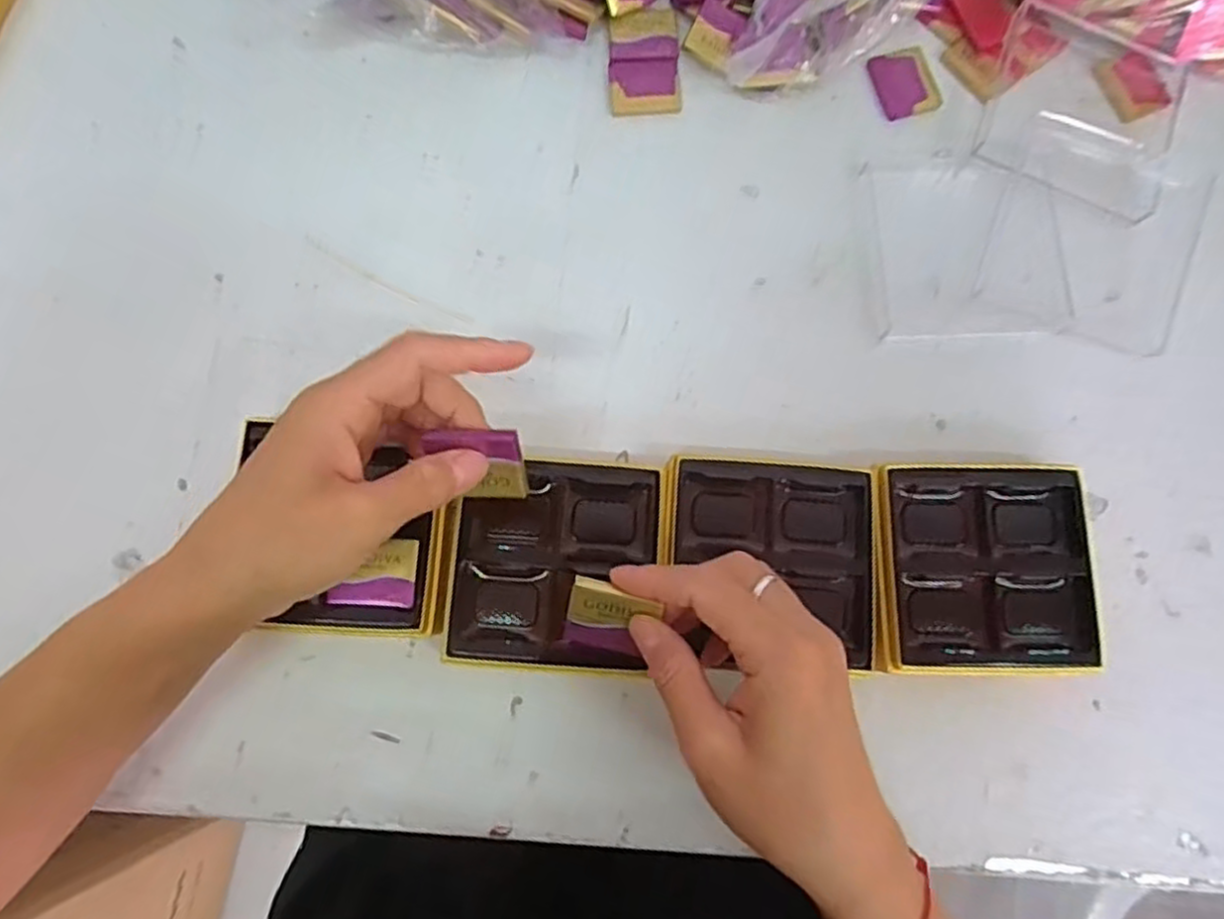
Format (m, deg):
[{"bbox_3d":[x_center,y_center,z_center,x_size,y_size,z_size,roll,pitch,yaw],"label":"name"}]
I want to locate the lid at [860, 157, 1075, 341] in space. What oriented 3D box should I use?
[{"bbox_3d":[0.189,-0.115,0.391,0.101,0.010,0.099,-3,79,-1],"label":"lid"}]

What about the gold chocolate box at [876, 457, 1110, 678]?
[{"bbox_3d":[0.175,0.052,0.350,0.099,0.031,0.095,0,79,-1],"label":"gold chocolate box"}]

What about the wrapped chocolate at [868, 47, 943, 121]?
[{"bbox_3d":[0.165,-0.213,0.409,0.034,0.004,0.040,-19,80,-4],"label":"wrapped chocolate"}]

